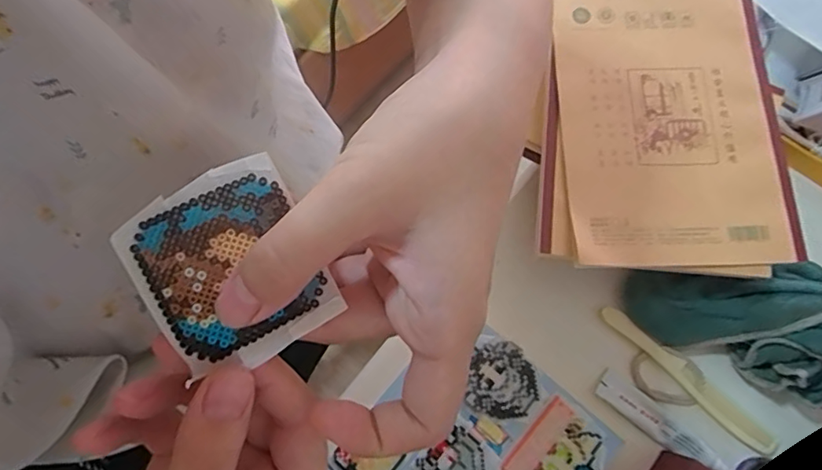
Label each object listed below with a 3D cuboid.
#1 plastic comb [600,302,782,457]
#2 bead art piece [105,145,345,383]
[{"bbox_3d":[0.248,0.127,0.472,0.178,0.007,0.024,44,80,10],"label":"plastic comb"},{"bbox_3d":[-0.057,0.011,0.166,0.053,0.004,0.059,-29,92,-12],"label":"bead art piece"}]

